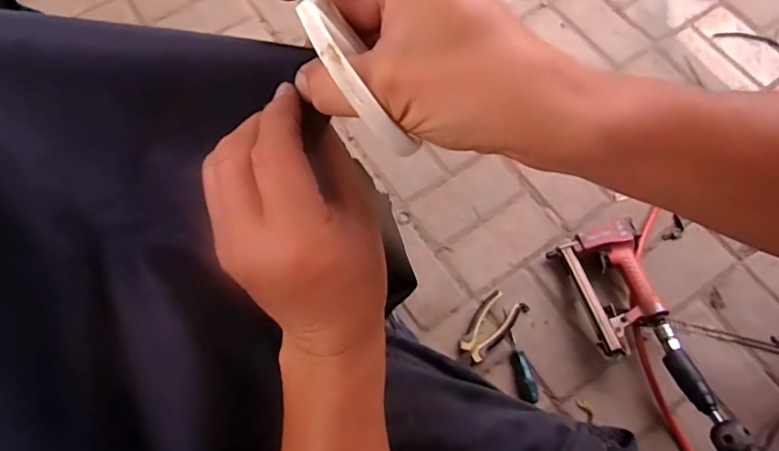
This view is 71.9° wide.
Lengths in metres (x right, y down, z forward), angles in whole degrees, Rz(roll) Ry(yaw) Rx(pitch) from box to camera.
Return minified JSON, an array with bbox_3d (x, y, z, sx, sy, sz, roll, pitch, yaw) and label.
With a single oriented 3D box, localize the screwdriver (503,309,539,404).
[{"bbox_3d":[0.200,0.198,0.822,0.027,0.026,0.139,-7,69,-4],"label":"screwdriver"}]

